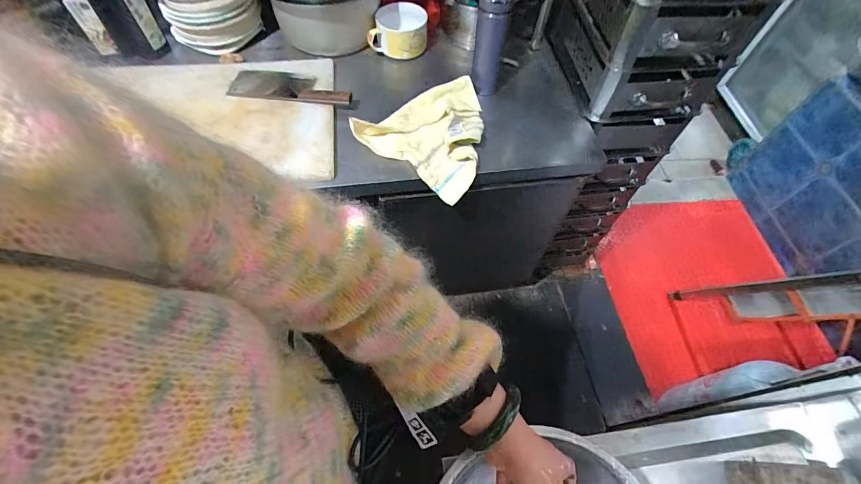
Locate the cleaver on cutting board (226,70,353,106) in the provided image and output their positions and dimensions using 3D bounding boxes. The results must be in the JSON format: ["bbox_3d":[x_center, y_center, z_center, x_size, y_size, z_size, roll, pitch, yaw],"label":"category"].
[{"bbox_3d":[-0.329,-0.369,0.912,0.303,0.038,0.115,7,59,2],"label":"cleaver on cutting board"}]

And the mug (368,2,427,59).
[{"bbox_3d":[-0.083,-0.563,1.019,0.147,0.095,0.148,2,59,0],"label":"mug"}]

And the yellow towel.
[{"bbox_3d":[0.013,-0.259,0.878,0.273,0.073,0.285,28,62,14],"label":"yellow towel"}]

